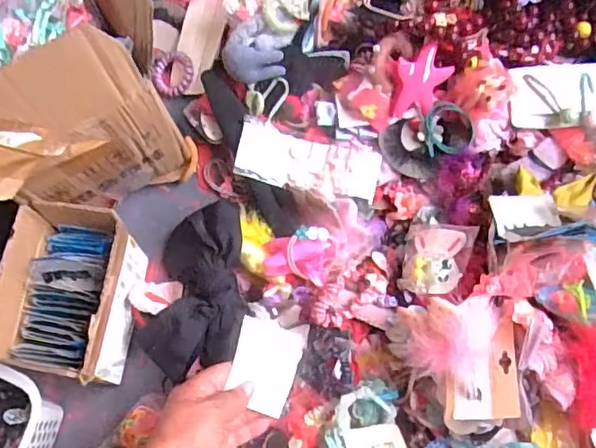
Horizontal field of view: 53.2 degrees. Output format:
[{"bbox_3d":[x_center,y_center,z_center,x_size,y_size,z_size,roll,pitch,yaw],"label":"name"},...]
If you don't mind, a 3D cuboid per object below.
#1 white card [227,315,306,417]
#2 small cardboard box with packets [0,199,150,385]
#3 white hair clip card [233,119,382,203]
[{"bbox_3d":[-0.027,0.123,0.515,0.062,0.004,0.077,29,52,-24],"label":"white card"},{"bbox_3d":[-0.201,0.067,0.537,0.093,0.103,0.149,7,71,4],"label":"small cardboard box with packets"},{"bbox_3d":[0.011,-0.065,0.615,0.144,0.015,0.059,11,71,5],"label":"white hair clip card"}]

